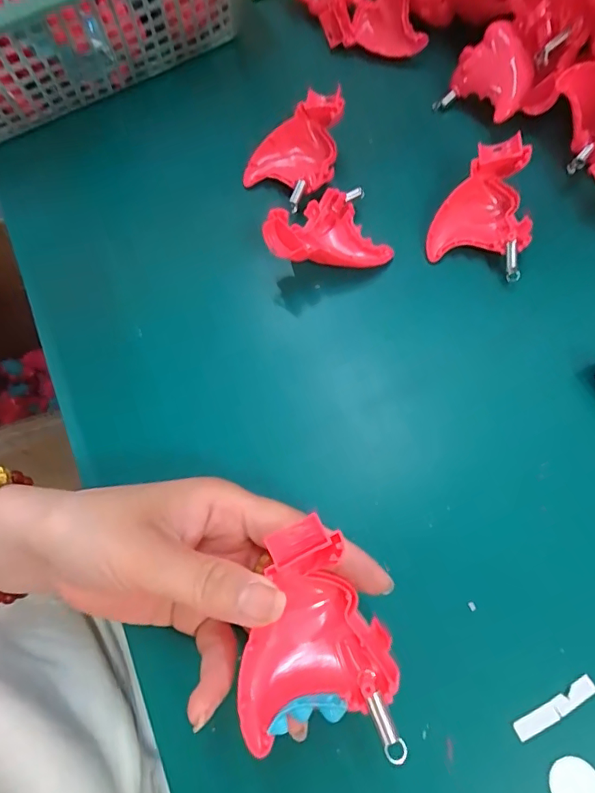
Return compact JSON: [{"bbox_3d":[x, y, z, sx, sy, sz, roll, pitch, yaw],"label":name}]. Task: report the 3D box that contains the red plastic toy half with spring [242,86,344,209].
[{"bbox_3d":[0.000,-0.158,0.311,0.051,0.043,0.065,37,74,16],"label":"red plastic toy half with spring"}]

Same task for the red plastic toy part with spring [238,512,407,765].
[{"bbox_3d":[0.007,0.088,0.180,0.054,0.023,0.074,-4,68,2],"label":"red plastic toy part with spring"}]

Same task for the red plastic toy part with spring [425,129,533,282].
[{"bbox_3d":[0.117,-0.112,0.290,0.054,0.024,0.076,22,96,18],"label":"red plastic toy part with spring"}]

